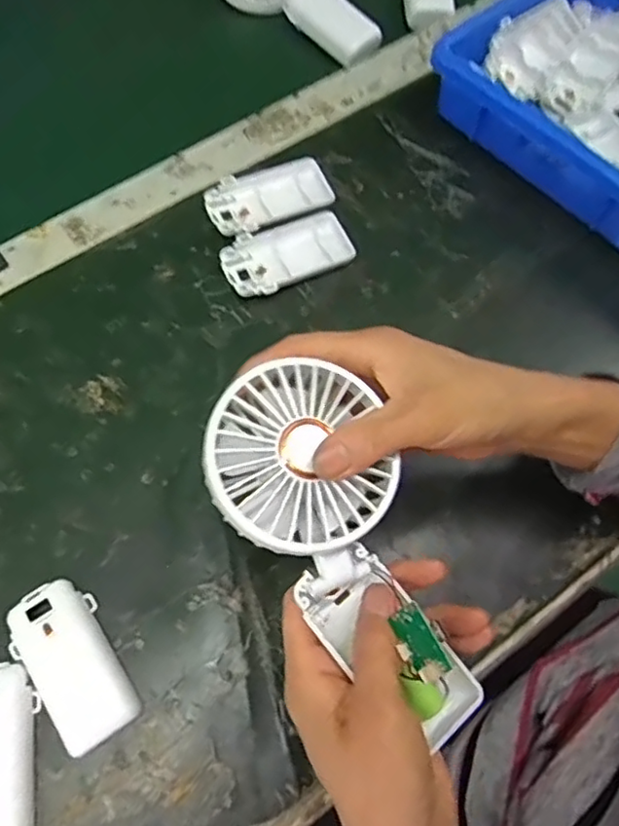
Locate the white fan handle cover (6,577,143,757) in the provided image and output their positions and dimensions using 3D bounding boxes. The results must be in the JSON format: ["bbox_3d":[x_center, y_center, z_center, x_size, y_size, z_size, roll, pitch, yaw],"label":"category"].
[{"bbox_3d":[-0.136,0.141,0.359,0.046,0.014,0.091,-34,72,-13],"label":"white fan handle cover"}]

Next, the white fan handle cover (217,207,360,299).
[{"bbox_3d":[-0.016,-0.115,0.467,0.094,0.016,0.053,-19,69,-8],"label":"white fan handle cover"}]

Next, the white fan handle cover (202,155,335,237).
[{"bbox_3d":[-0.030,-0.165,0.487,0.095,0.015,0.055,-27,71,-11],"label":"white fan handle cover"}]

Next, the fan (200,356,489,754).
[{"bbox_3d":[0.023,0.059,0.277,0.080,0.047,0.177,-33,91,-13],"label":"fan"}]

